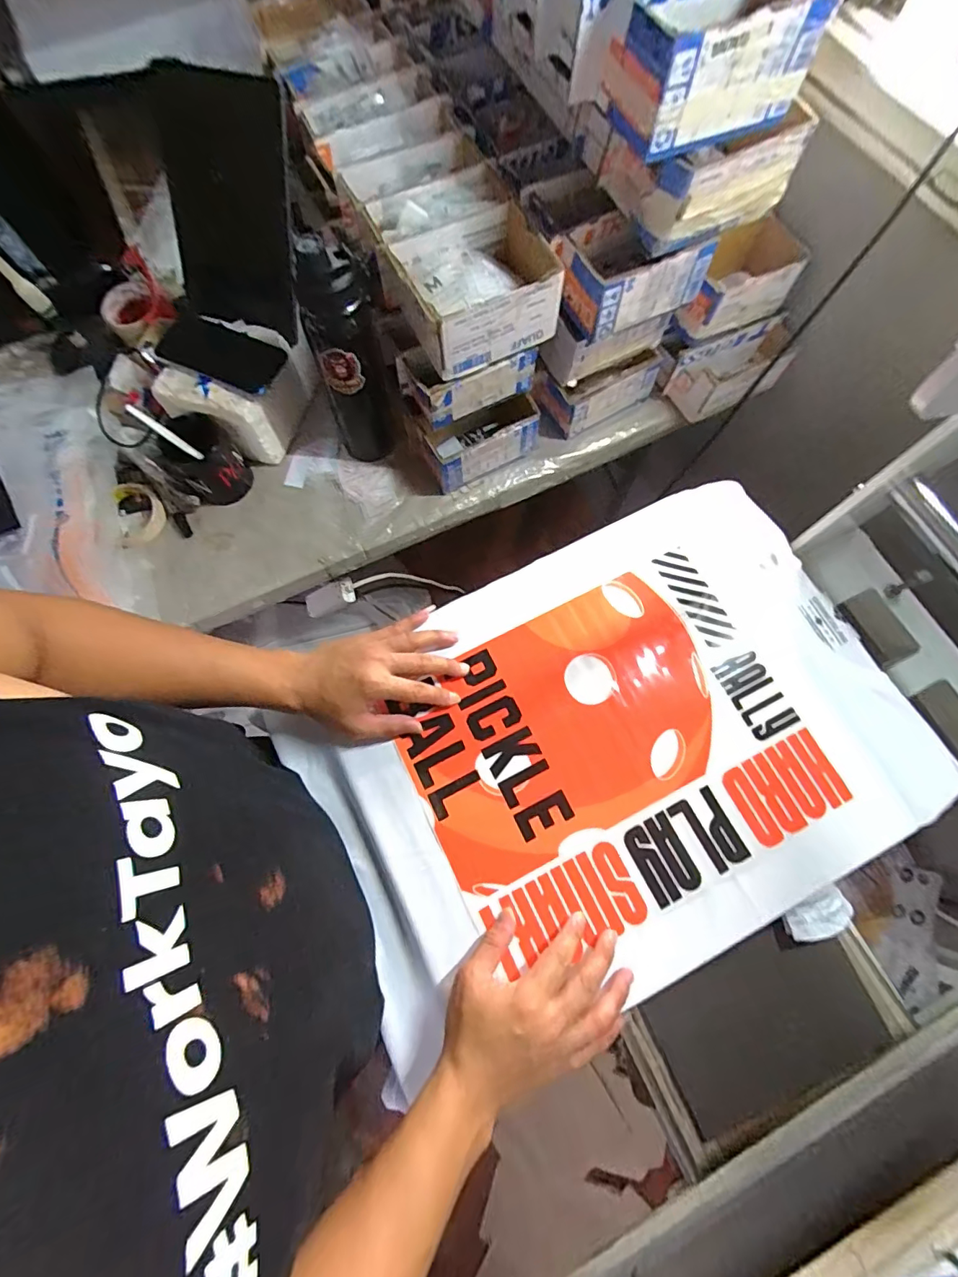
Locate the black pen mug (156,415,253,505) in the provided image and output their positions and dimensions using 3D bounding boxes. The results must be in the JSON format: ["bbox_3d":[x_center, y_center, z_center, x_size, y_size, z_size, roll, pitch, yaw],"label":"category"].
[{"bbox_3d":[-0.388,-0.249,0.678,0.094,0.091,0.096,0,73,-1],"label":"black pen mug"}]

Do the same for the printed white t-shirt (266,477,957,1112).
[{"bbox_3d":[0.132,0.102,0.486,0.580,0.032,0.394,-26,75,-8],"label":"printed white t-shirt"}]

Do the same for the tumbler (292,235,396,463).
[{"bbox_3d":[-0.160,-0.345,0.617,0.087,0.271,0.090,-16,74,-6],"label":"tumbler"}]

